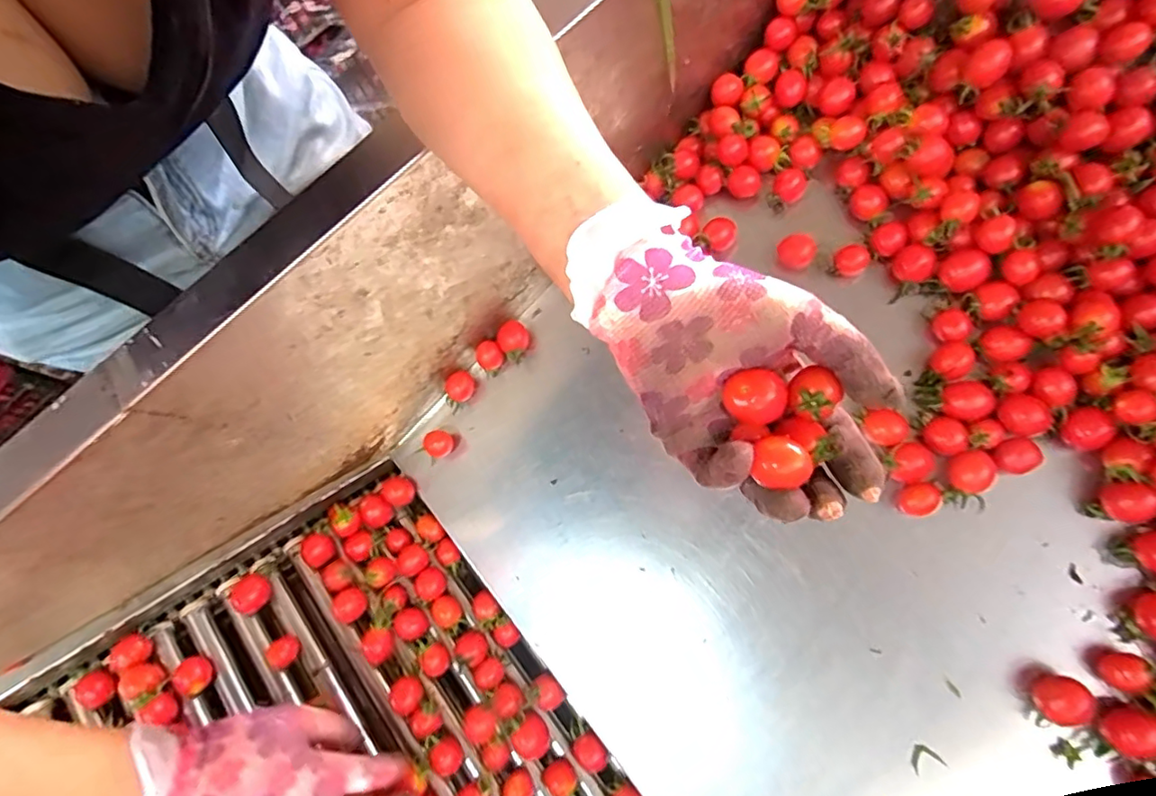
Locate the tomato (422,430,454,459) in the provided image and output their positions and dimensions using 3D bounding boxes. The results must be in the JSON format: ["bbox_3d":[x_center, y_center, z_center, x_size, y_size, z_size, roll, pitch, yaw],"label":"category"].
[{"bbox_3d":[-0.133,0.045,0.549,0.026,0.022,0.024,-1,68,2],"label":"tomato"}]

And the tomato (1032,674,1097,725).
[{"bbox_3d":[0.314,0.198,0.375,0.025,0.032,0.028,9,68,6],"label":"tomato"}]

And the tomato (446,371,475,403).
[{"bbox_3d":[-0.114,-0.009,0.556,0.027,0.024,0.025,-1,68,2],"label":"tomato"}]

